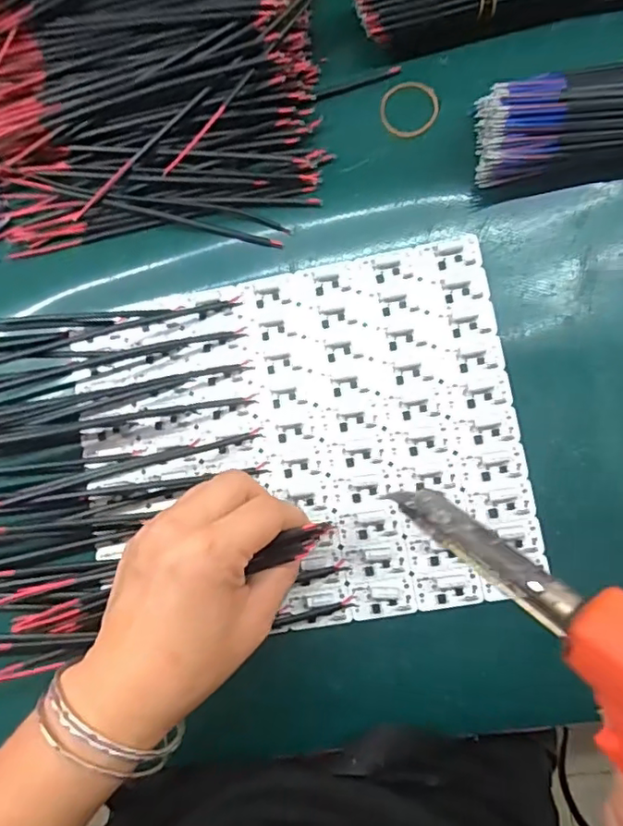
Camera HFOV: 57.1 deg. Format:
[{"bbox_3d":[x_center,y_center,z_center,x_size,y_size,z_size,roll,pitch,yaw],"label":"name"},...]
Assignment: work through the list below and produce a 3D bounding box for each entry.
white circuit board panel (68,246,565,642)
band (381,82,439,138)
[{"bbox_3d":[-0.009,0.019,0.320,0.240,0.009,0.195,-10,84,6],"label":"white circuit board panel"},{"bbox_3d":[0.056,-0.176,0.331,0.033,0.004,0.033,-1,85,7],"label":"band"}]

